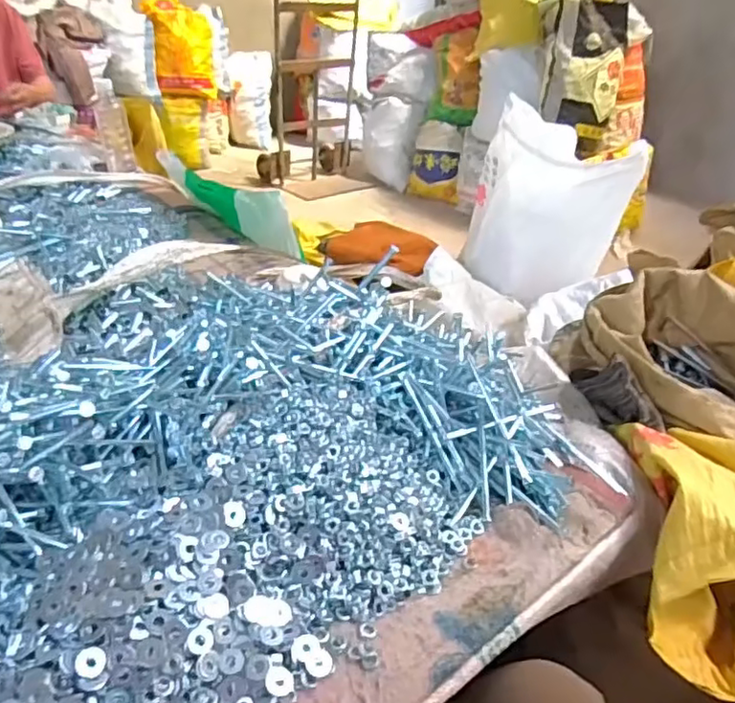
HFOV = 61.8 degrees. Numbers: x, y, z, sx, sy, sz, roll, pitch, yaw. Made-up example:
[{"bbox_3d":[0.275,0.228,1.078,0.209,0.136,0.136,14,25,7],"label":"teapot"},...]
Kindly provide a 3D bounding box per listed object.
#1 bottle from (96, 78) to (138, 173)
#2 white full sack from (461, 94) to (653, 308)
[{"bbox_3d":[-0.572,-0.508,1.381,0.064,0.207,0.073,-15,14,-29],"label":"bottle"},{"bbox_3d":[0.394,-0.323,1.384,0.309,0.349,0.280,9,32,6],"label":"white full sack"}]

